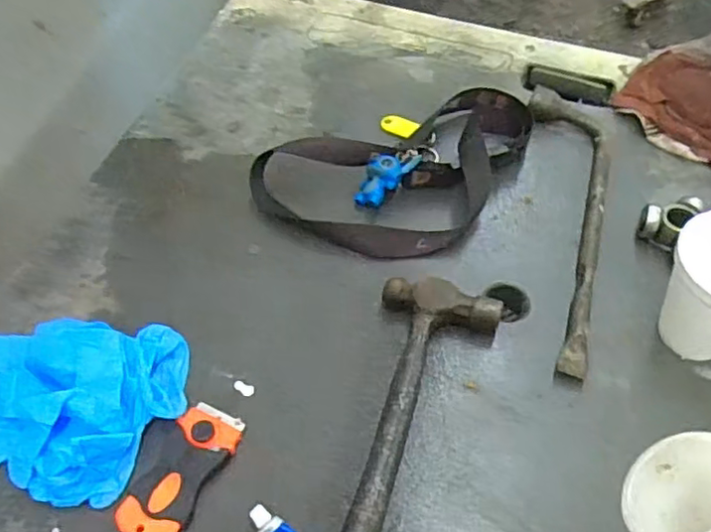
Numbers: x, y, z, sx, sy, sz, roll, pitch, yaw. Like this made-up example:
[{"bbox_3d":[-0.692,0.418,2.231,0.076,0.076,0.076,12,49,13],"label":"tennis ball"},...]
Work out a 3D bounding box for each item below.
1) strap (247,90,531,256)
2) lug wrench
[{"bbox_3d":[0.047,-0.082,0.557,0.260,0.029,0.154,-19,58,-12],"label":"strap"},{"bbox_3d":[0.189,-0.038,0.527,0.068,0.023,0.287,4,56,3],"label":"lug wrench"}]

